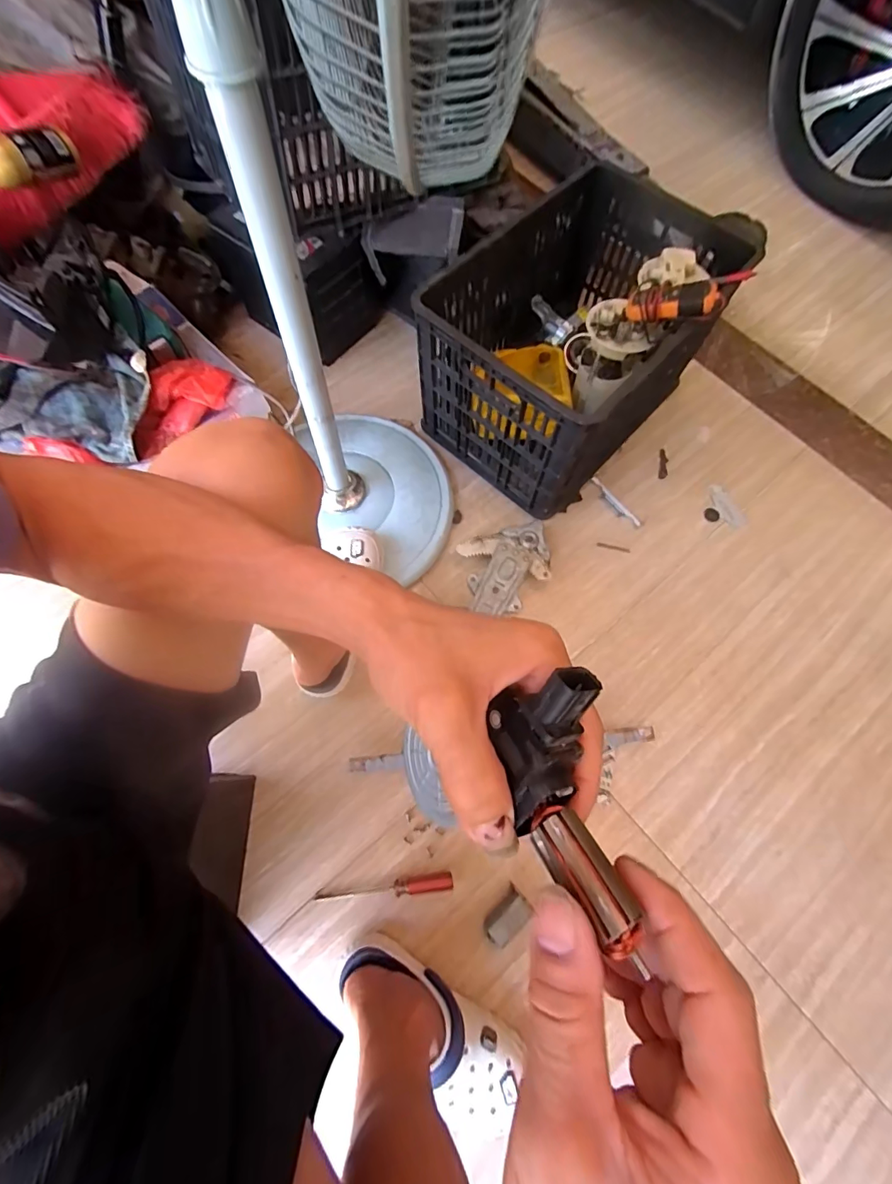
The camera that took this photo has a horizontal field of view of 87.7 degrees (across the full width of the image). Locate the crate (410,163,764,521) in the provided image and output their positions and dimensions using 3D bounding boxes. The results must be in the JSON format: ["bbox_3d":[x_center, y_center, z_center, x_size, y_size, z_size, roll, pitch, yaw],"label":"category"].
[{"bbox_3d":[0.236,-0.460,0.868,0.369,0.307,0.546,36,73,14],"label":"crate"}]

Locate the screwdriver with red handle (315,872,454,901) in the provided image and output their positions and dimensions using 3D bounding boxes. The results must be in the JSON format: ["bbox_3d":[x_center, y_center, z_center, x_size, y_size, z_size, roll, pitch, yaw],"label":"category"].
[{"bbox_3d":[-0.089,0.433,0.672,0.197,0.018,0.025,-7,68,-2],"label":"screwdriver with red handle"}]

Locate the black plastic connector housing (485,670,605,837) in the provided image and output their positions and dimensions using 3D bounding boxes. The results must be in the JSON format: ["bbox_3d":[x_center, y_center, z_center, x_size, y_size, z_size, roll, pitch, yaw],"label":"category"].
[{"bbox_3d":[0.040,0.059,0.196,0.041,0.034,0.057,-14,105,-5],"label":"black plastic connector housing"}]

